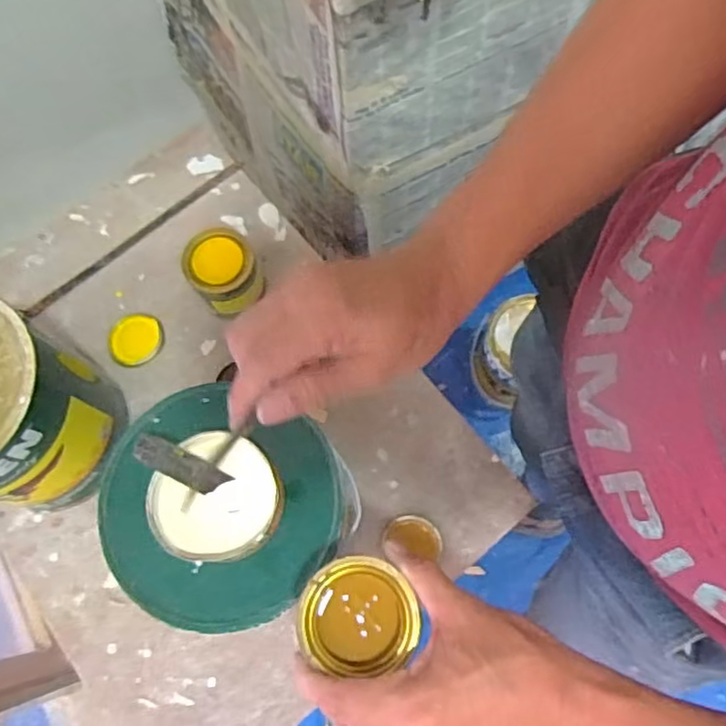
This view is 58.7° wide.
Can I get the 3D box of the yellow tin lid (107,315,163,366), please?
[{"bbox_3d":[-0.252,-0.026,0.714,0.055,0.013,0.057,0,73,1],"label":"yellow tin lid"}]

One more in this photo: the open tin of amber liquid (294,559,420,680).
[{"bbox_3d":[-0.002,0.153,0.401,0.069,0.050,0.060,8,73,4],"label":"open tin of amber liquid"}]

